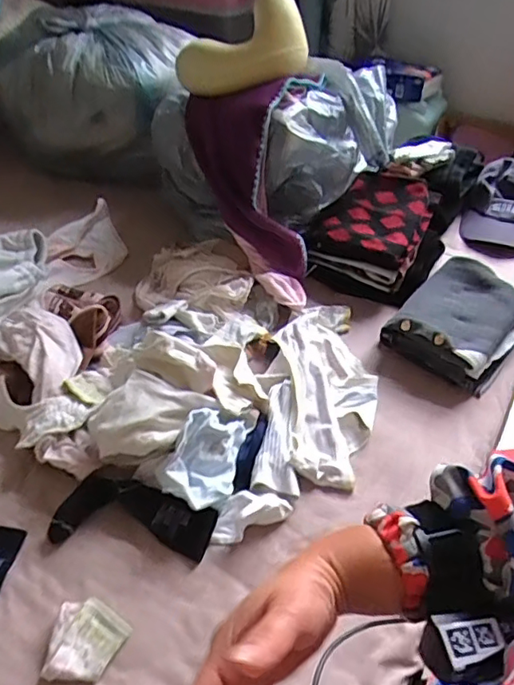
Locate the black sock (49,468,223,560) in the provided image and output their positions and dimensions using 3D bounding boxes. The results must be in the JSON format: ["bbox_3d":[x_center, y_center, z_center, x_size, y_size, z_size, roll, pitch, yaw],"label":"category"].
[{"bbox_3d":[-0.184,0.257,0.822,0.239,0.059,0.112,10,48,10],"label":"black sock"}]

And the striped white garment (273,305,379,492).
[{"bbox_3d":[0.133,0.075,1.009,0.169,0.071,0.396,-4,47,-3],"label":"striped white garment"}]

